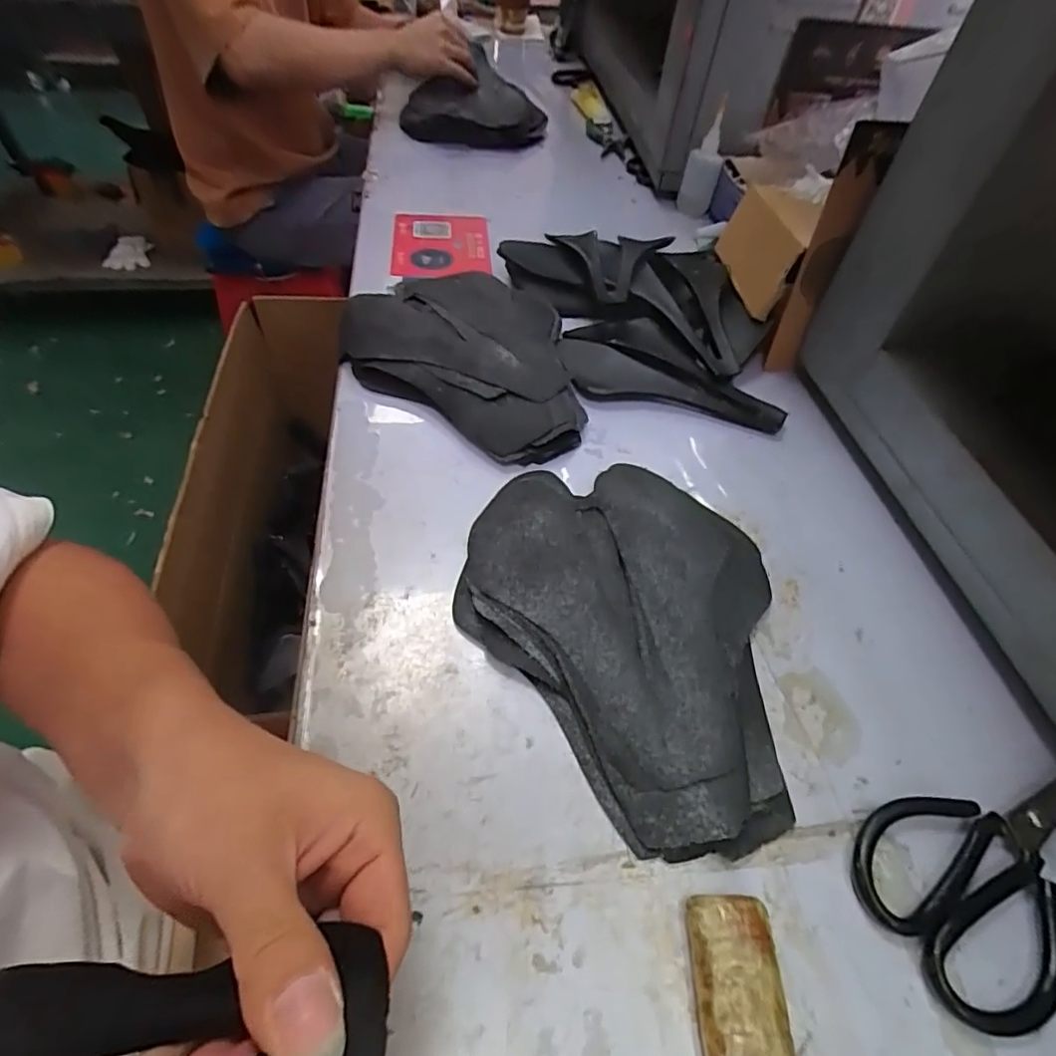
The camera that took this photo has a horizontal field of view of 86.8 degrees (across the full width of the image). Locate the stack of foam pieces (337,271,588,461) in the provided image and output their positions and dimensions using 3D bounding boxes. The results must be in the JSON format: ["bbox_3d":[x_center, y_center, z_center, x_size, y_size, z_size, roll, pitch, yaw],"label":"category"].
[{"bbox_3d":[-0.068,-0.168,0.542,0.210,0.028,0.275,-7,53,-10],"label":"stack of foam pieces"}]

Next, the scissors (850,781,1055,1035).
[{"bbox_3d":[0.258,0.180,0.305,0.161,0.012,0.094,-22,57,-20],"label":"scissors"}]

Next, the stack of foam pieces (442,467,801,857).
[{"bbox_3d":[0.060,0.060,0.384,0.212,0.021,0.266,10,52,3],"label":"stack of foam pieces"}]

